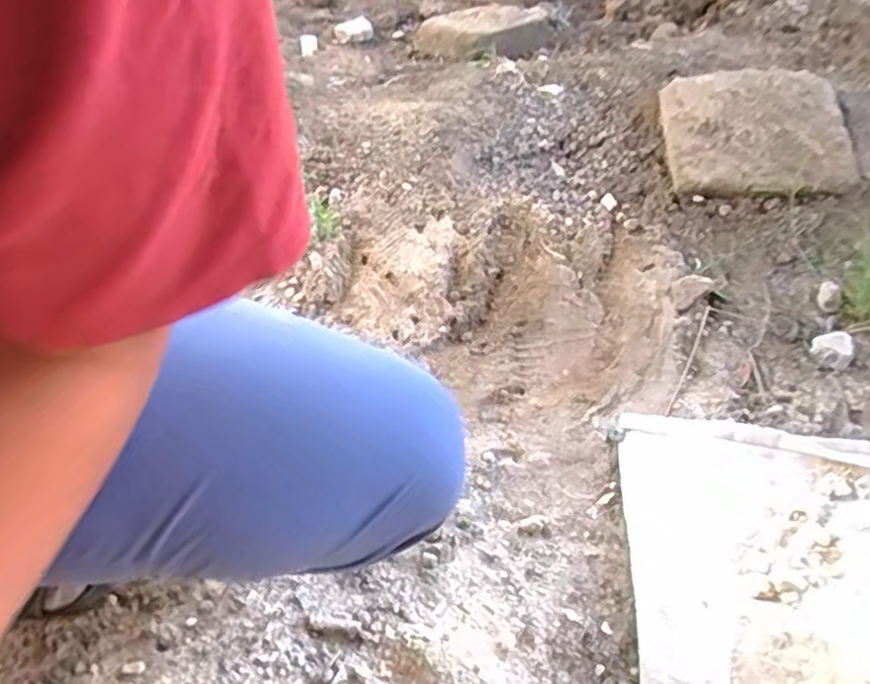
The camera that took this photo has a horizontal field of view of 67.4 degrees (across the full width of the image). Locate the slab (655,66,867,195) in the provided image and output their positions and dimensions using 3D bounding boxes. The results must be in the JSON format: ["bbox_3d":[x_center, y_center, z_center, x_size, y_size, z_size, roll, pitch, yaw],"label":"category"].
[{"bbox_3d":[0.388,-0.258,0.790,0.207,0.034,0.193,2,65,5],"label":"slab"}]

